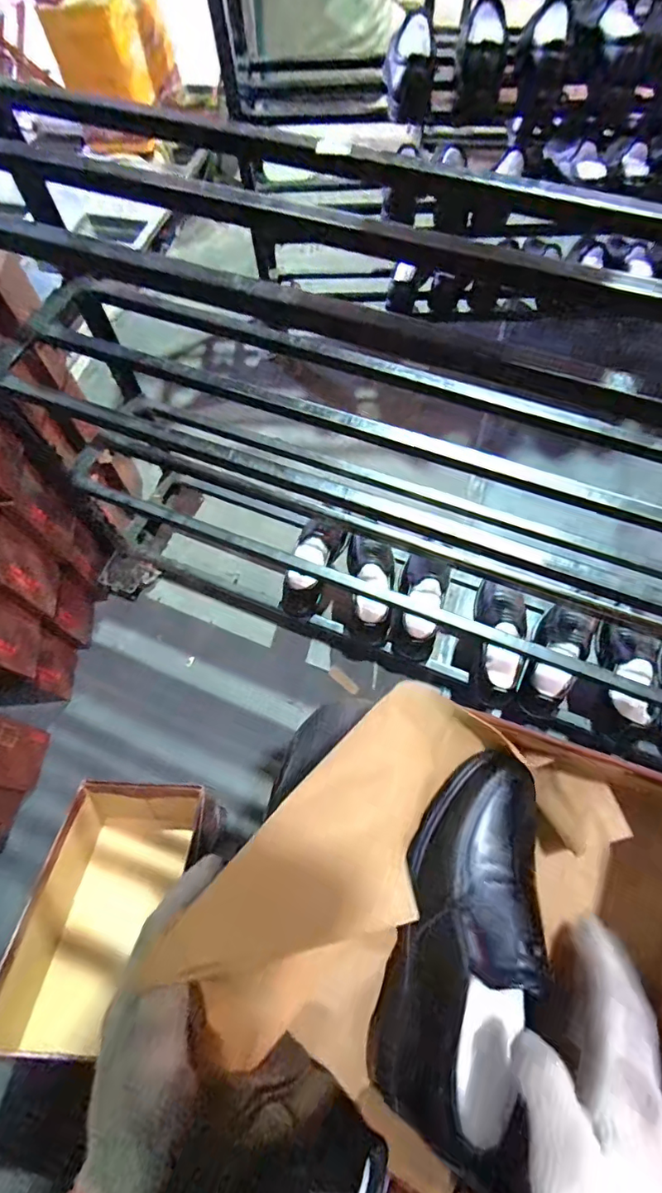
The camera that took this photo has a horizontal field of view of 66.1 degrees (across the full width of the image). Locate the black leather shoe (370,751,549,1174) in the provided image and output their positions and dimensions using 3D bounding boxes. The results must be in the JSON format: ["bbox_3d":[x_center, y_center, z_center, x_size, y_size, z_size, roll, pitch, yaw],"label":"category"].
[{"bbox_3d":[0.105,0.258,0.398,0.092,0.094,0.259,16,70,8],"label":"black leather shoe"}]

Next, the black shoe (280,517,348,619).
[{"bbox_3d":[-0.043,-0.060,1.014,0.093,0.087,0.200,22,87,11],"label":"black shoe"}]

